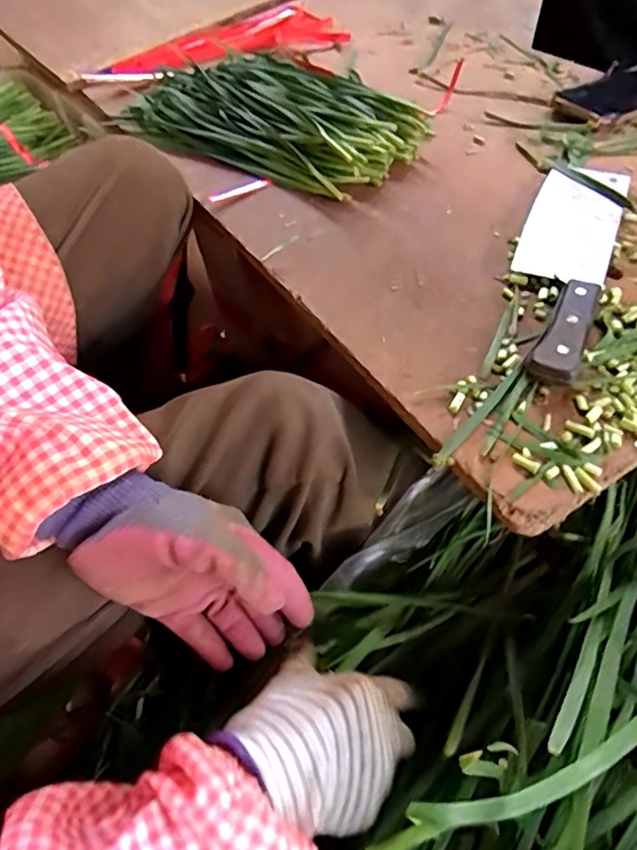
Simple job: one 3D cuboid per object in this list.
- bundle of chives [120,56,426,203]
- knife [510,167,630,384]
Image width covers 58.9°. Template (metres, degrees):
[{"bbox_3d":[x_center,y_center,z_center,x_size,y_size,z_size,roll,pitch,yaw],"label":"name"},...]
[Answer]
[{"bbox_3d":[-0.054,-0.349,0.614,0.213,0.039,0.360,-38,59,-23],"label":"bundle of chives"},{"bbox_3d":[0.194,-0.137,0.446,0.069,0.021,0.277,18,56,17],"label":"knife"}]

